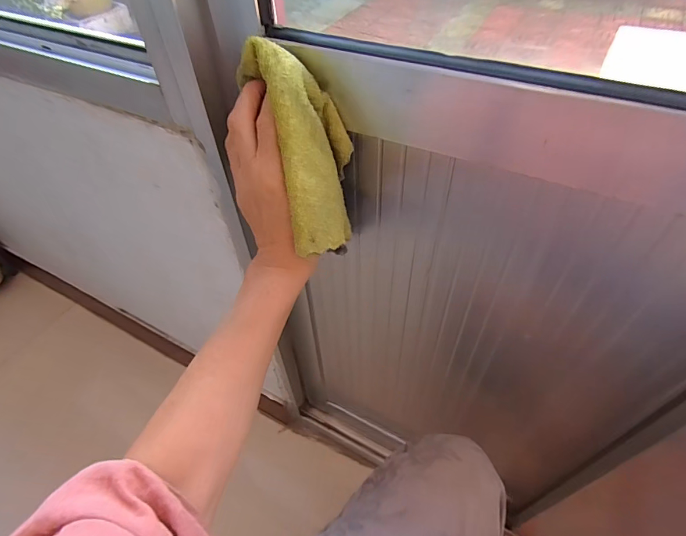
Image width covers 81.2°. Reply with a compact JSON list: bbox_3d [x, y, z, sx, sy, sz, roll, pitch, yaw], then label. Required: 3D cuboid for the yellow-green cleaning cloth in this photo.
[{"bbox_3d":[-0.027,-0.100,0.332,0.070,0.167,0.041,-17,8,-12],"label":"yellow-green cleaning cloth"}]

